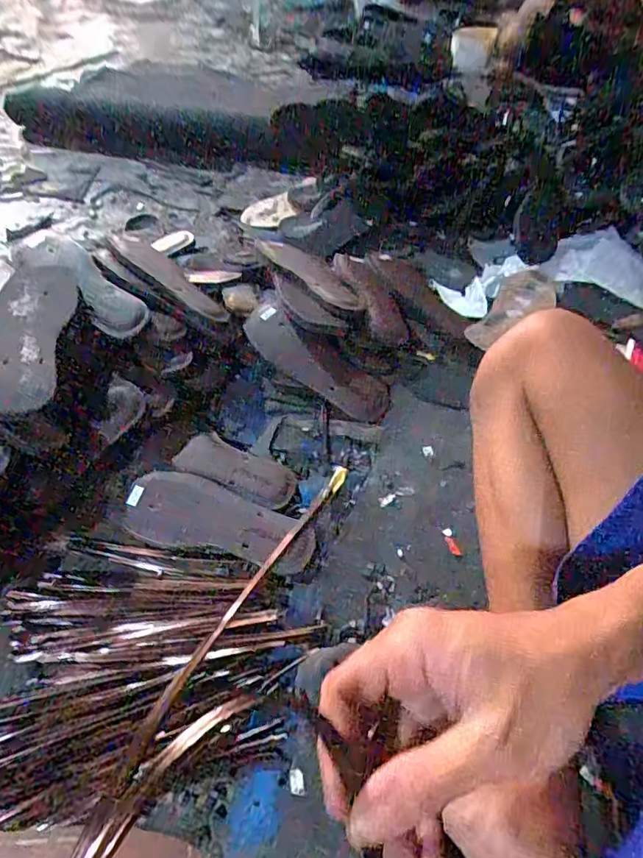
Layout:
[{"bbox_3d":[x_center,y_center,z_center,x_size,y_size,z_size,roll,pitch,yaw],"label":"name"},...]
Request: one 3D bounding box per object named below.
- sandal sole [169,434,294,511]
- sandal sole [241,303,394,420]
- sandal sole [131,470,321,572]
[{"bbox_3d":[-0.104,0.047,0.666,0.146,0.017,0.065,18,54,13],"label":"sandal sole"},{"bbox_3d":[-0.010,-0.097,0.752,0.238,0.024,0.075,36,59,9],"label":"sandal sole"},{"bbox_3d":[-0.117,0.103,0.622,0.220,0.018,0.083,11,53,8],"label":"sandal sole"}]

